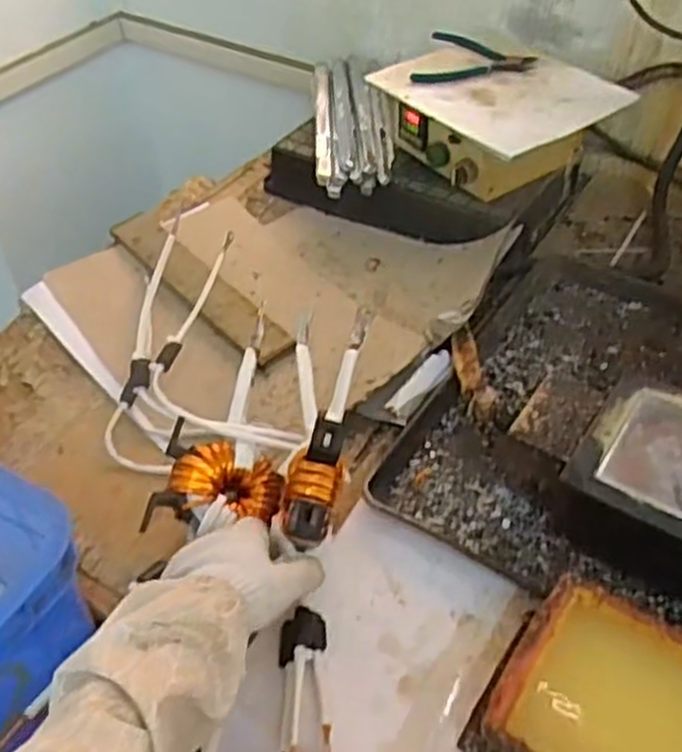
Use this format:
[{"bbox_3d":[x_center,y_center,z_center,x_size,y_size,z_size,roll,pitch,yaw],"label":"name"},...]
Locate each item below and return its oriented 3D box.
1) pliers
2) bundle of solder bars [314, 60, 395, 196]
[{"bbox_3d":[0.164,-0.380,0.950,0.134,0.011,0.126,12,47,15],"label":"pliers"},{"bbox_3d":[0.015,-0.339,1.031,0.095,0.036,0.309,-2,45,1],"label":"bundle of solder bars"}]

